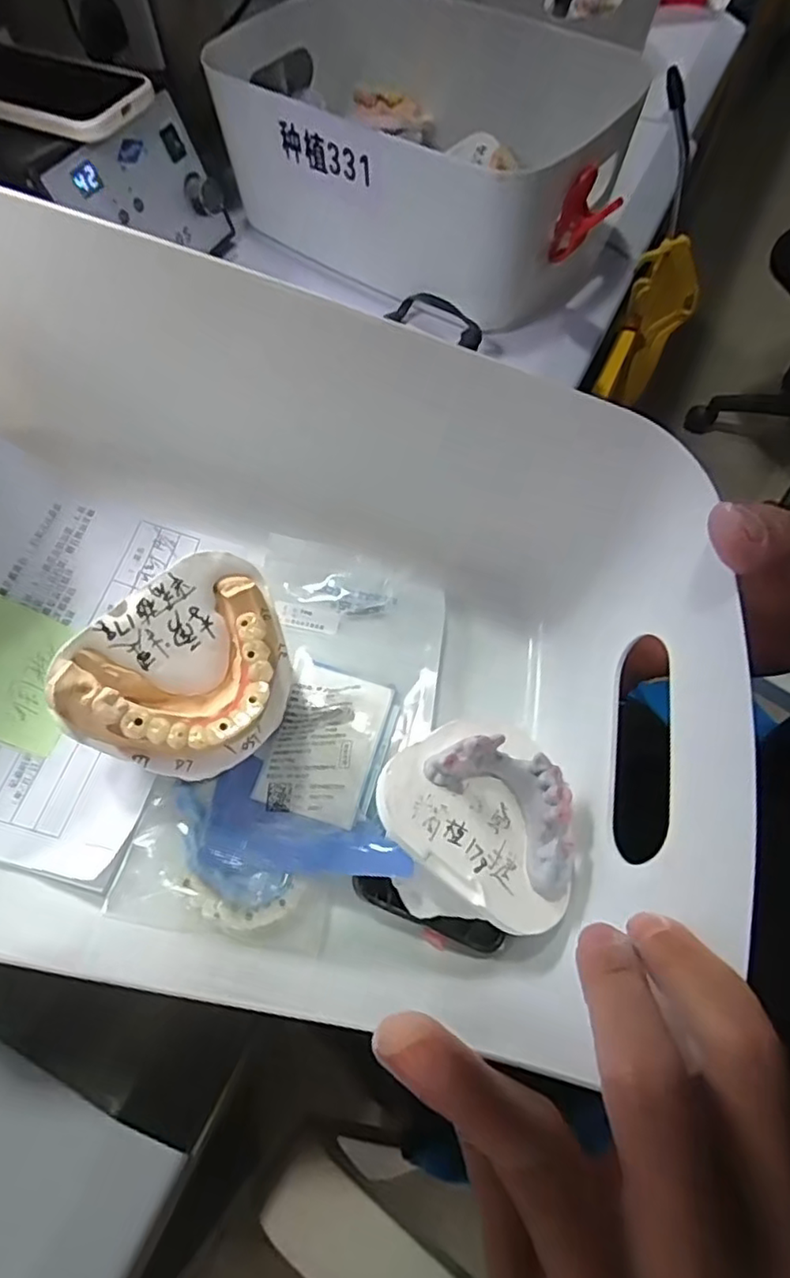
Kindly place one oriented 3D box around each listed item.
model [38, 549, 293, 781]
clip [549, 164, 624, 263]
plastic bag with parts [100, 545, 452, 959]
[{"bbox_3d":[-0.071,0.012,0.213,0.067,0.028,0.074,43,64,-12],"label":"model"},{"bbox_3d":[0.136,-0.298,0.437,0.041,0.056,0.028,15,64,8],"label":"clip"},{"bbox_3d":[-0.037,0.037,0.252,0.097,0.027,0.160,10,63,6],"label":"plastic bag with parts"}]

